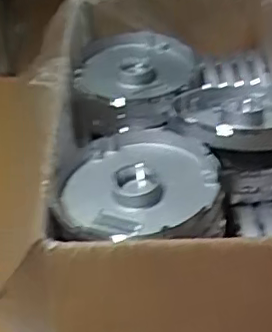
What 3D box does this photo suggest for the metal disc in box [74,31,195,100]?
[{"bbox_3d":[-0.001,-0.110,0.663,0.128,0.021,0.112,-6,39,-3],"label":"metal disc in box"}]

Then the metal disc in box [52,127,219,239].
[{"bbox_3d":[0.002,0.013,0.527,0.121,0.032,0.128,-2,39,2],"label":"metal disc in box"}]

